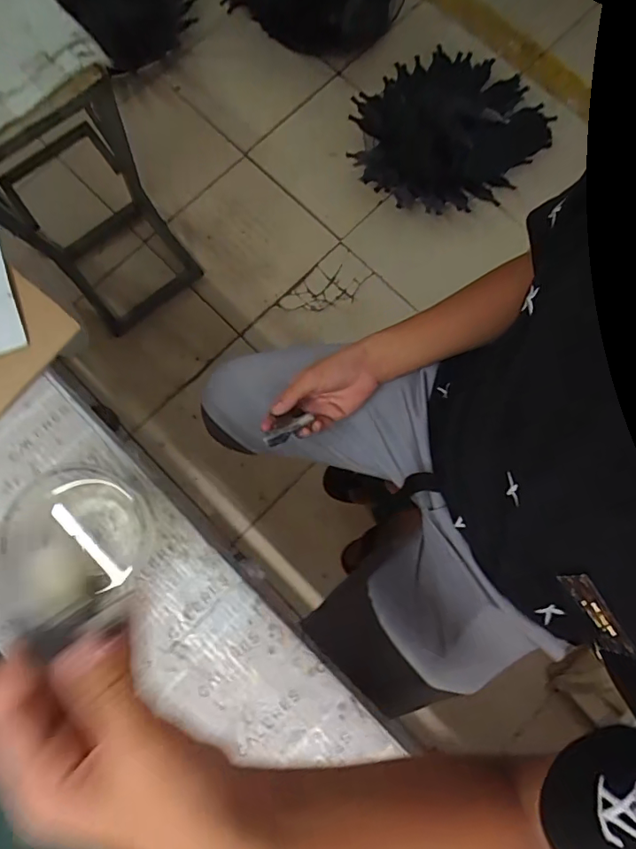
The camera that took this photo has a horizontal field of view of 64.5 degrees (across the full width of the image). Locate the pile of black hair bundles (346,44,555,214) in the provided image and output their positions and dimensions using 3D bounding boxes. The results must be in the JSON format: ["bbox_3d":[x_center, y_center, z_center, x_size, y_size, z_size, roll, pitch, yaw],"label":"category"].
[{"bbox_3d":[0.359,-0.829,1.443,0.480,0.051,0.502,0,79,0],"label":"pile of black hair bundles"}]

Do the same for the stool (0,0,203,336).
[{"bbox_3d":[-0.533,-0.513,1.104,0.314,0.673,0.319,-39,82,-7],"label":"stool"}]

